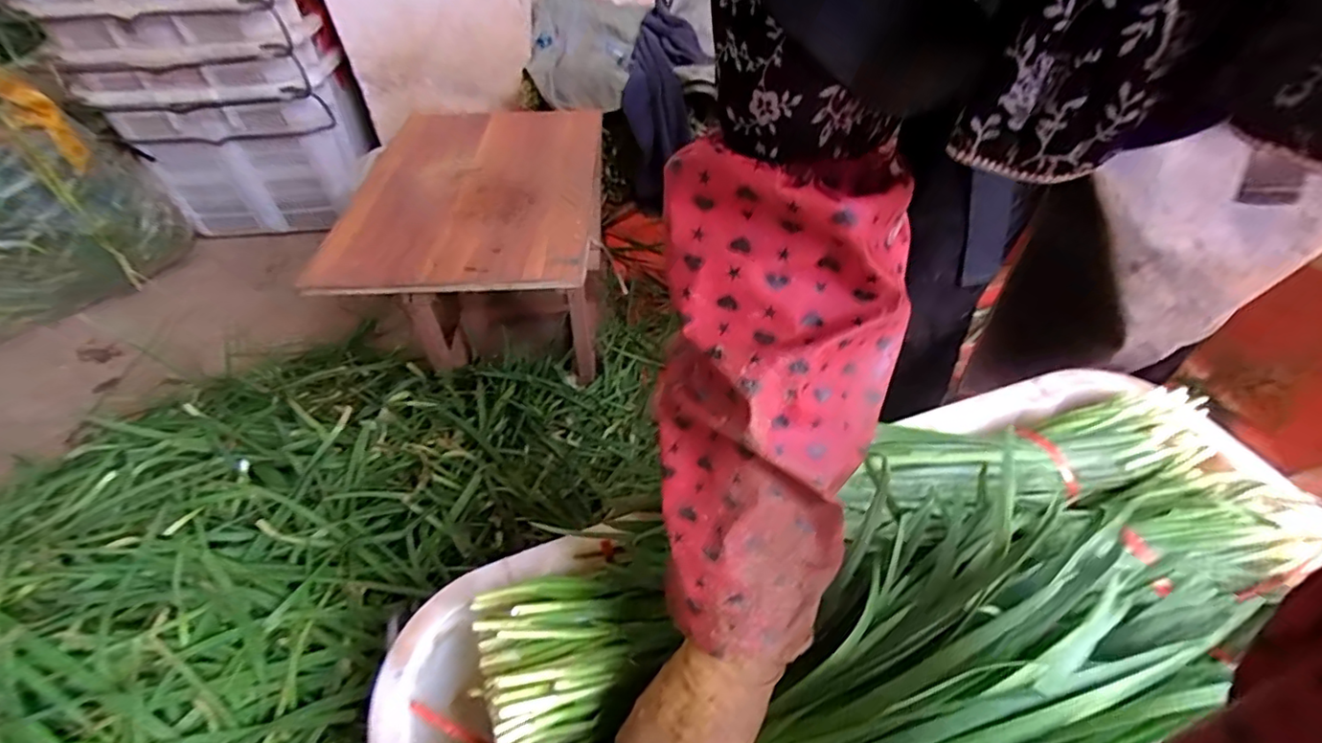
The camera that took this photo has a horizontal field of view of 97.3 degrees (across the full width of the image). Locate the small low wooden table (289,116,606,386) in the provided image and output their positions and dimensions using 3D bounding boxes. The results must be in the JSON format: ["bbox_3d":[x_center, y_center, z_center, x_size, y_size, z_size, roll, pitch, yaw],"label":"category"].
[{"bbox_3d":[-0.287,-0.214,1.036,0.376,0.284,0.516,-4,48,-1],"label":"small low wooden table"}]

